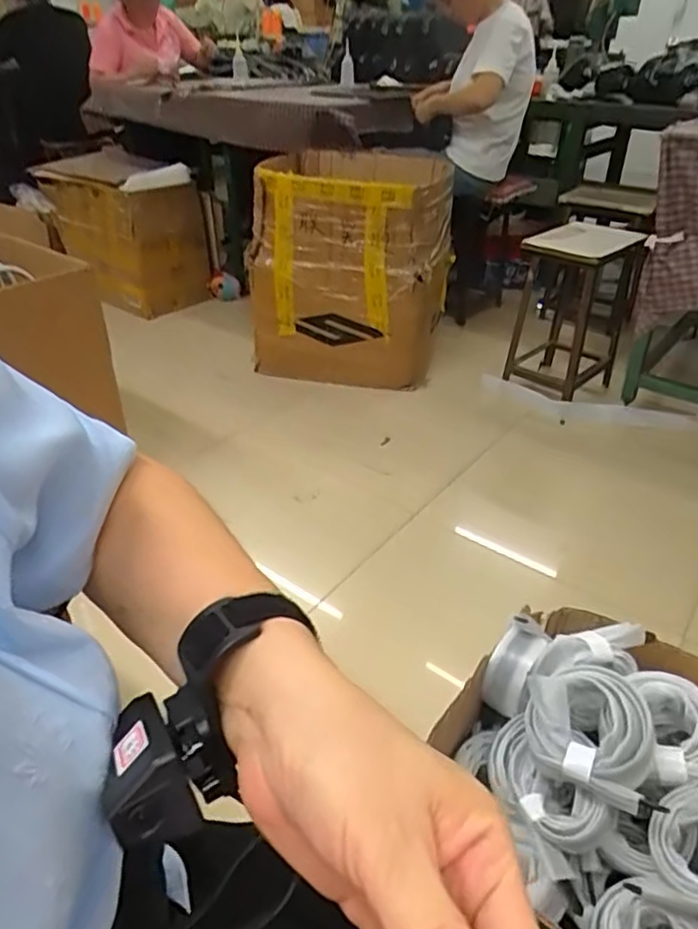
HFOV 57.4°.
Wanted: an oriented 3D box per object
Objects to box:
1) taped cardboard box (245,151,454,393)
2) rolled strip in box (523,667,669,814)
[{"bbox_3d":[0.007,-0.551,1.856,0.510,0.577,0.346,15,37,21],"label":"taped cardboard box"},{"bbox_3d":[0.240,0.268,0.638,0.120,0.033,0.129,-6,51,21],"label":"rolled strip in box"}]

